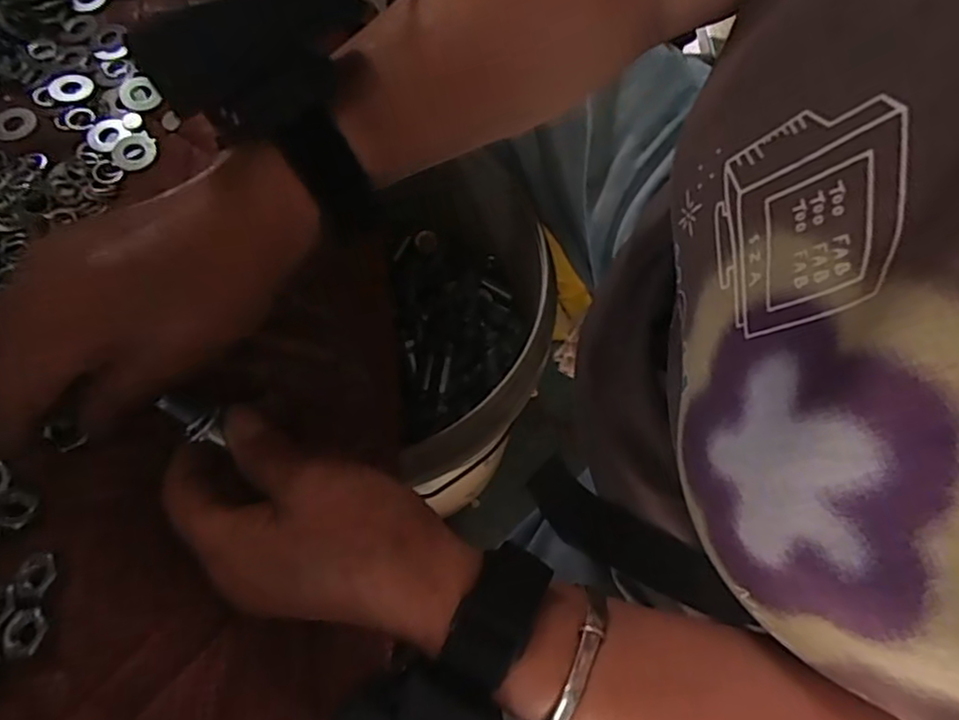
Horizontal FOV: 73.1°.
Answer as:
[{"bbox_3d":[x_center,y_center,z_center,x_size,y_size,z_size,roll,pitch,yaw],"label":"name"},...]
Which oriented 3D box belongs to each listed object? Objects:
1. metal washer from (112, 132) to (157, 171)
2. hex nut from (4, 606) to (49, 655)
[{"bbox_3d":[-0.175,-0.106,0.326,0.022,0.004,0.021,-19,69,-9],"label":"metal washer"},{"bbox_3d":[-0.161,0.097,0.230,0.014,0.005,0.015,-38,73,-15],"label":"hex nut"}]

